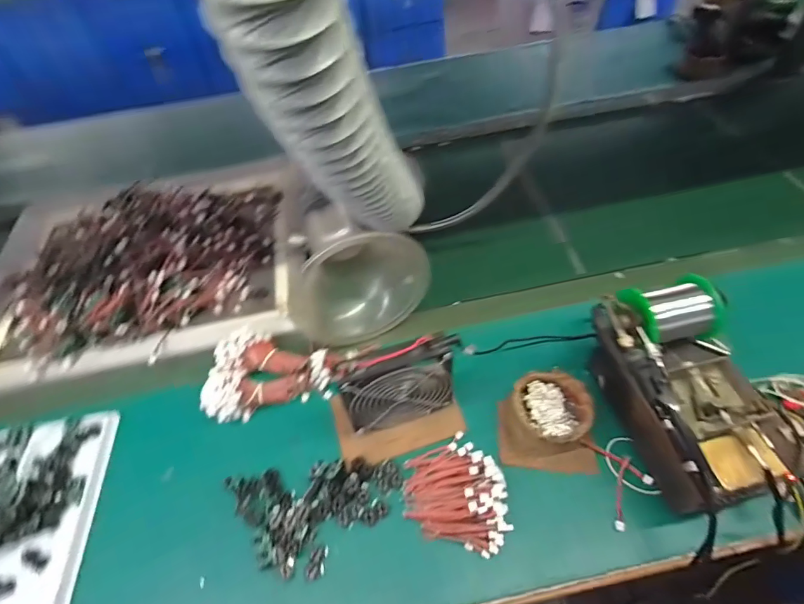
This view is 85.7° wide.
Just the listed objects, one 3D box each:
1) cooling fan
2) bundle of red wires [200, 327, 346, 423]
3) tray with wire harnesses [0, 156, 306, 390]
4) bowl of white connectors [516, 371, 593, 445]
[{"bbox_3d":[0.000,0.090,0.465,0.121,0.117,0.028,-17,53,-7],"label":"cooling fan"},{"bbox_3d":[-0.162,0.077,0.547,0.157,0.055,0.107,-17,53,-7],"label":"bundle of red wires"},{"bbox_3d":[-0.424,-0.069,0.678,0.491,0.061,0.395,-10,52,-2],"label":"tray with wire harnesses"},{"bbox_3d":[0.167,0.117,0.485,0.076,0.038,0.081,-3,52,4],"label":"bowl of white connectors"}]

